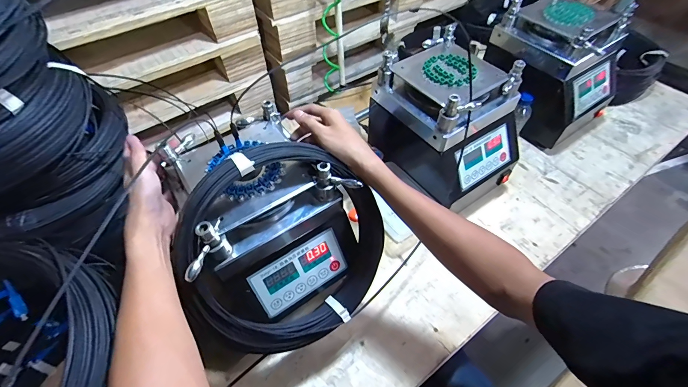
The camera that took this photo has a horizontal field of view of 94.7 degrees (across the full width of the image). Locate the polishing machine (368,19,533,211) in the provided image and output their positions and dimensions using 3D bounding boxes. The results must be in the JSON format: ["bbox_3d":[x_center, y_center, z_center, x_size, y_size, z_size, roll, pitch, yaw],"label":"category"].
[{"bbox_3d":[0.223,-0.142,0.714,0.210,0.278,0.285,-32,60,-21],"label":"polishing machine"}]

